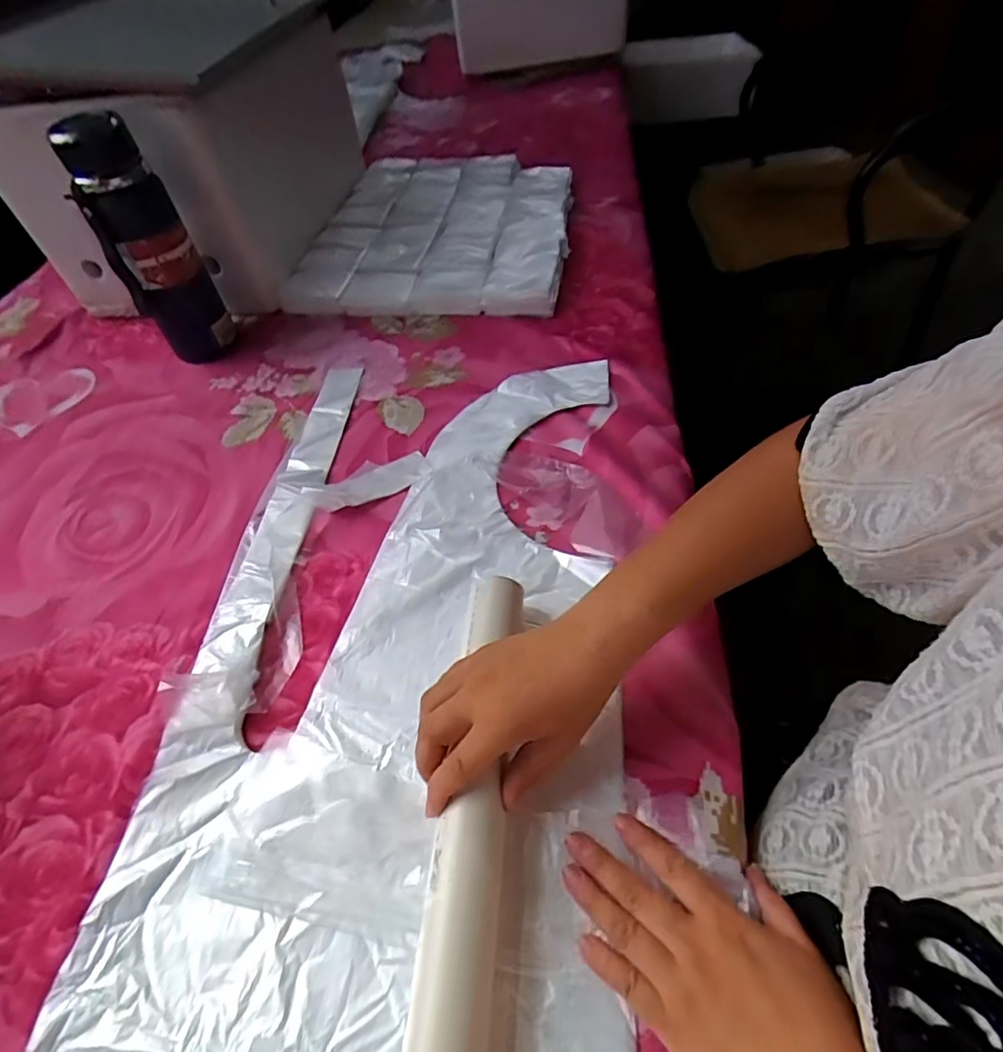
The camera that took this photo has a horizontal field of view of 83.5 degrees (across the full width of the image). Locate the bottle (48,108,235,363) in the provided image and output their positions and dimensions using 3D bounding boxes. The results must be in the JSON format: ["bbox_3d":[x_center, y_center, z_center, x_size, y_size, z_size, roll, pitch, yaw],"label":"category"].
[{"bbox_3d":[-0.367,-0.287,0.593,0.080,0.242,0.063,-27,53,-16],"label":"bottle"}]

